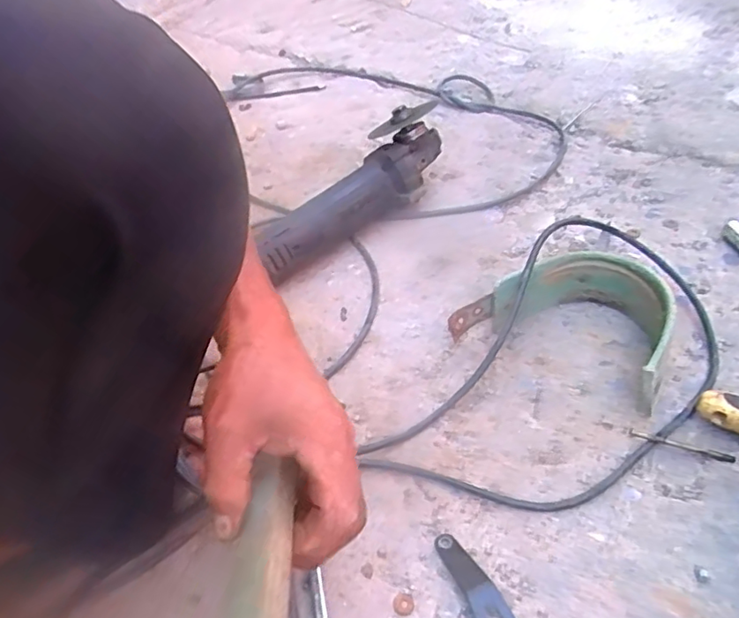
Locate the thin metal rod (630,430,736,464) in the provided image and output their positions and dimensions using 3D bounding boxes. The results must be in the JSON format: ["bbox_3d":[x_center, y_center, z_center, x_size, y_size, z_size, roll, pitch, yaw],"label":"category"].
[{"bbox_3d":[0.258,0.113,0.489,0.079,0.004,0.009,14,52,18],"label":"thin metal rod"}]

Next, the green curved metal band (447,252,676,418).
[{"bbox_3d":[0.184,0.004,0.554,0.180,0.069,0.117,22,55,24],"label":"green curved metal band"}]

